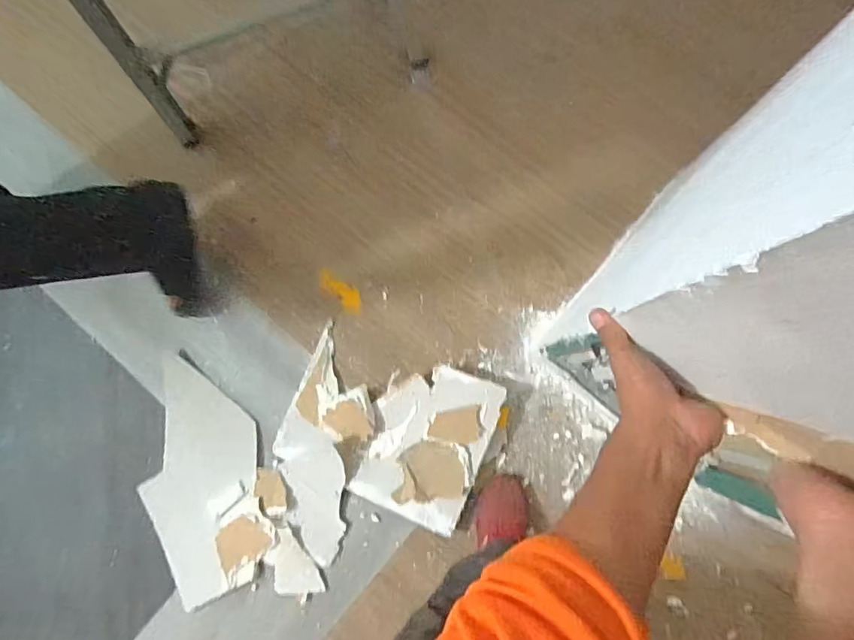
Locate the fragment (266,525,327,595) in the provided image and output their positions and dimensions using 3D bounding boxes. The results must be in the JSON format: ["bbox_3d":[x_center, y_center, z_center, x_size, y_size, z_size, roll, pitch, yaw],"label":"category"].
[{"bbox_3d":[-0.294,0.528,1.090,0.092,0.021,0.154,-31,80,1],"label":"fragment"}]

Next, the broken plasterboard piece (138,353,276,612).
[{"bbox_3d":[-0.502,0.342,1.133,0.264,0.032,0.520,-16,81,3],"label":"broken plasterboard piece"}]

